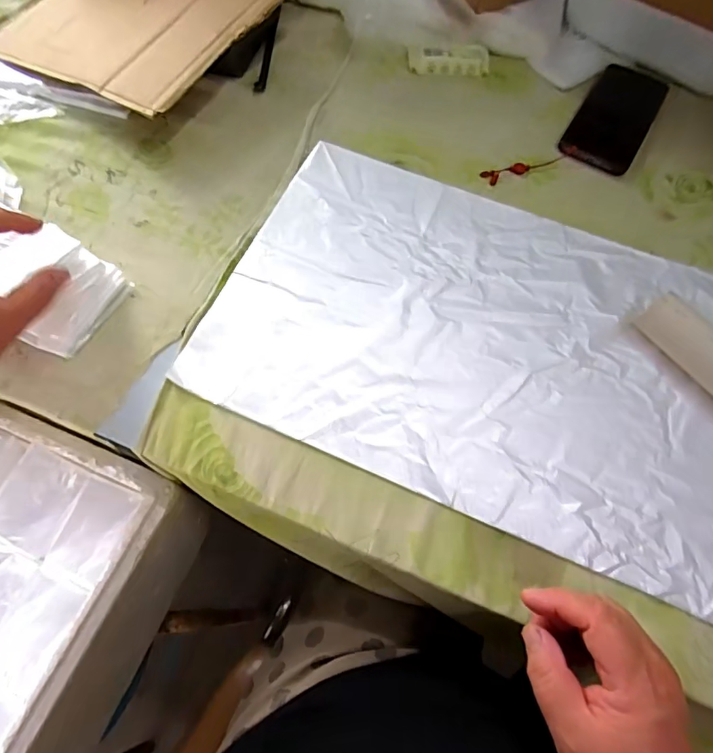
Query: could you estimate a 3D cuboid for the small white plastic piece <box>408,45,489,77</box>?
[{"bbox_3d":[0.109,-0.372,0.558,0.093,0.024,0.030,-1,68,-2],"label":"small white plastic piece"}]

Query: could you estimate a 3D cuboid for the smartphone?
[{"bbox_3d":[0.293,-0.293,0.535,0.079,0.012,0.170,30,70,10],"label":"smartphone"}]

